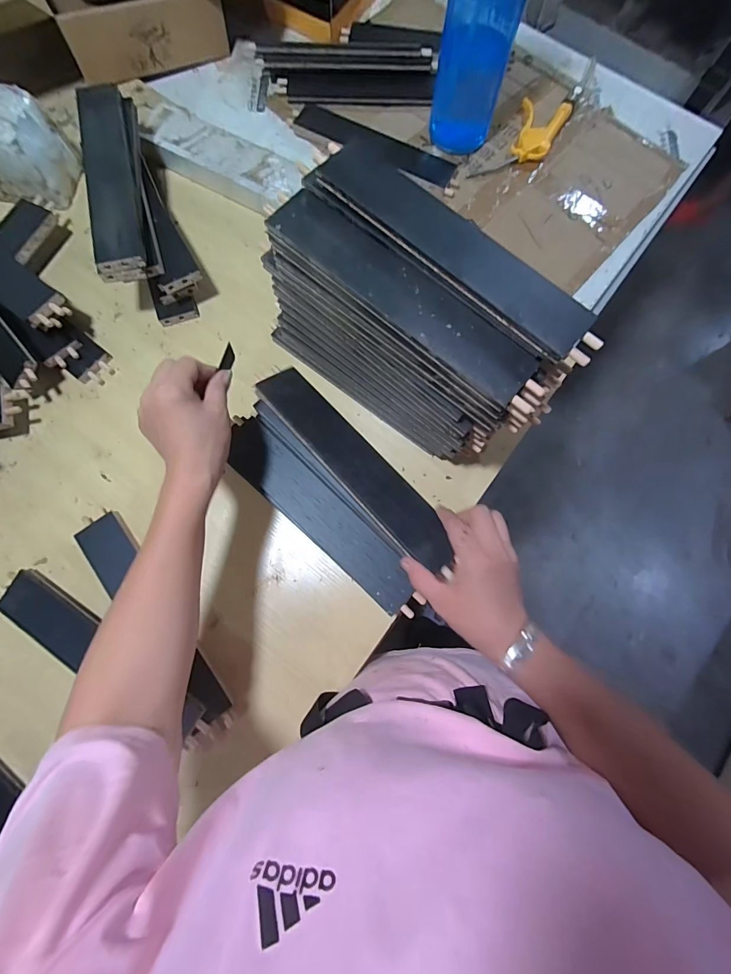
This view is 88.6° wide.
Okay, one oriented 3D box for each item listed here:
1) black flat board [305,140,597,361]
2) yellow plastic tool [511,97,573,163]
[{"bbox_3d":[0.082,-0.224,0.341,0.304,0.007,0.068,41,80,8],"label":"black flat board"},{"bbox_3d":[0.296,-0.610,0.638,0.080,0.021,0.120,21,79,3],"label":"yellow plastic tool"}]

